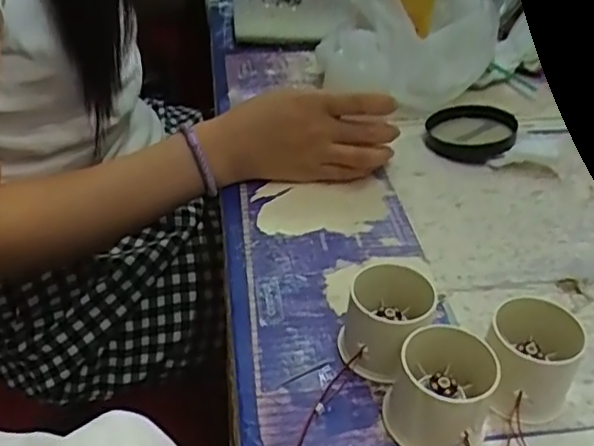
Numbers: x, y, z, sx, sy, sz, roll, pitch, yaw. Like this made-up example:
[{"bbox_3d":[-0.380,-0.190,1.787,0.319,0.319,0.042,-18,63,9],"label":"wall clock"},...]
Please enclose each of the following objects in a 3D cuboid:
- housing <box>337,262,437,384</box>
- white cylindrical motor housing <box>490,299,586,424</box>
[{"bbox_3d":[0.052,0.062,0.372,0.053,0.052,0.056,16,40,19],"label":"housing"},{"bbox_3d":[0.134,0.080,0.355,0.052,0.051,0.057,1,38,-1],"label":"white cylindrical motor housing"}]

